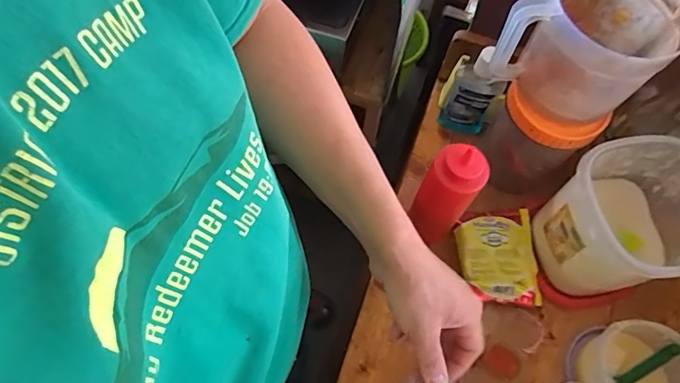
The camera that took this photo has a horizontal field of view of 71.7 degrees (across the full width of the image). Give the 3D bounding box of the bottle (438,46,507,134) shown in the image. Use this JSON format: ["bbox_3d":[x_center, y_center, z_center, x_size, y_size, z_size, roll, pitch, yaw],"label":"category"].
[{"bbox_3d":[0.201,-0.148,0.704,0.069,0.173,0.043,26,67,10],"label":"bottle"}]

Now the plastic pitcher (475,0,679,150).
[{"bbox_3d":[0.275,-0.168,0.551,0.146,0.152,0.166,-40,72,-18],"label":"plastic pitcher"}]

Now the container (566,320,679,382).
[{"bbox_3d":[0.361,0.226,0.579,0.121,0.083,0.115,1,65,-1],"label":"container"}]

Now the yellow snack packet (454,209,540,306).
[{"bbox_3d":[0.225,0.089,0.675,0.111,0.021,0.136,5,65,1],"label":"yellow snack packet"}]

